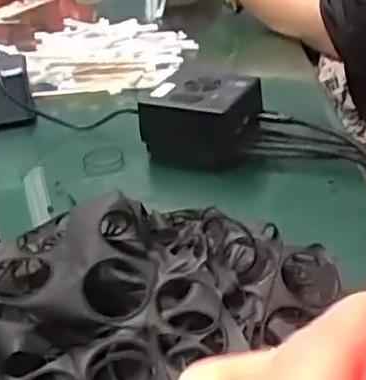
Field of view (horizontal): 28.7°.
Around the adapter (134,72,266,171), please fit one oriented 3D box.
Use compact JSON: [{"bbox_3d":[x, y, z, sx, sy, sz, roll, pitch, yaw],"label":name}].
[{"bbox_3d":[0.015,-0.059,0.562,0.086,0.051,0.069,6,32,19],"label":"adapter"}]

